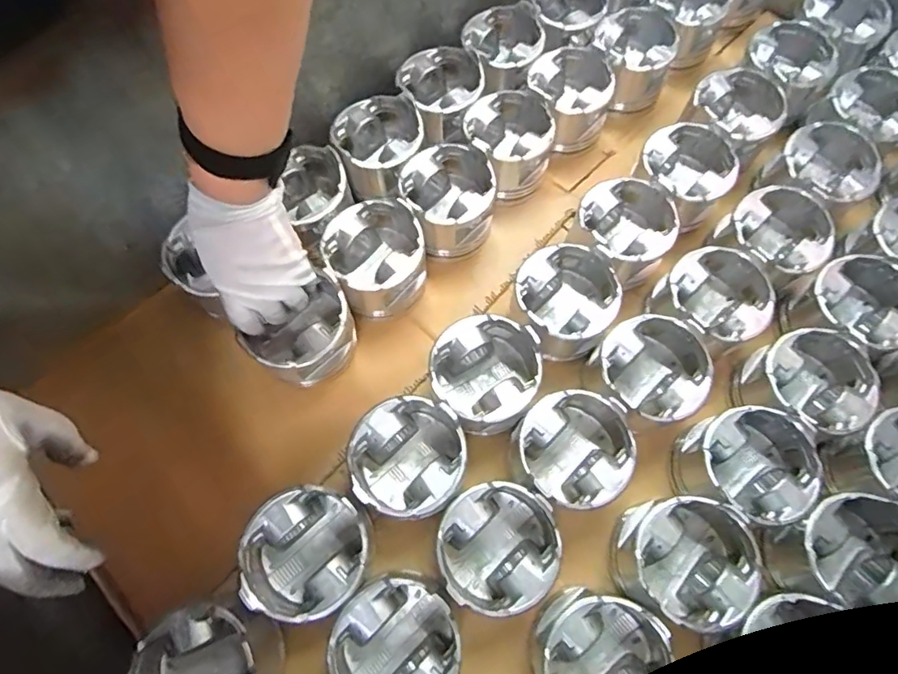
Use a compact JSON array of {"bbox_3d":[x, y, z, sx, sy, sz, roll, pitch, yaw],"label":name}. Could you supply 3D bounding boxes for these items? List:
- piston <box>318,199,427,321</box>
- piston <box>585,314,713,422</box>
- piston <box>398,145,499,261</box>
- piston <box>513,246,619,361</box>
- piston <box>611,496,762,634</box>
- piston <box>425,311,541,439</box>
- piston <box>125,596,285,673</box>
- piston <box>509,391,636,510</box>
[{"bbox_3d":[-0.074,-0.080,0.543,0.094,0.092,0.096,0,70,1],"label":"piston"},{"bbox_3d":[0.189,0.033,0.500,0.098,0.070,0.094,0,70,1],"label":"piston"},{"bbox_3d":[0.000,-0.146,0.576,0.093,0.098,0.093,0,70,1],"label":"piston"},{"bbox_3d":[0.113,-0.035,0.524,0.094,0.075,0.099,0,70,1],"label":"piston"},{"bbox_3d":[0.199,0.195,0.461,0.108,0.085,0.100,11,70,5],"label":"piston"},{"bbox_3d":[0.034,0.038,0.501,0.097,0.086,0.098,0,70,1],"label":"piston"},{"bbox_3d":[-0.193,0.265,0.417,0.109,0.074,0.096,-19,71,-6],"label":"piston"},{"bbox_3d":[0.110,0.106,0.482,0.101,0.086,0.096,0,70,1],"label":"piston"}]

